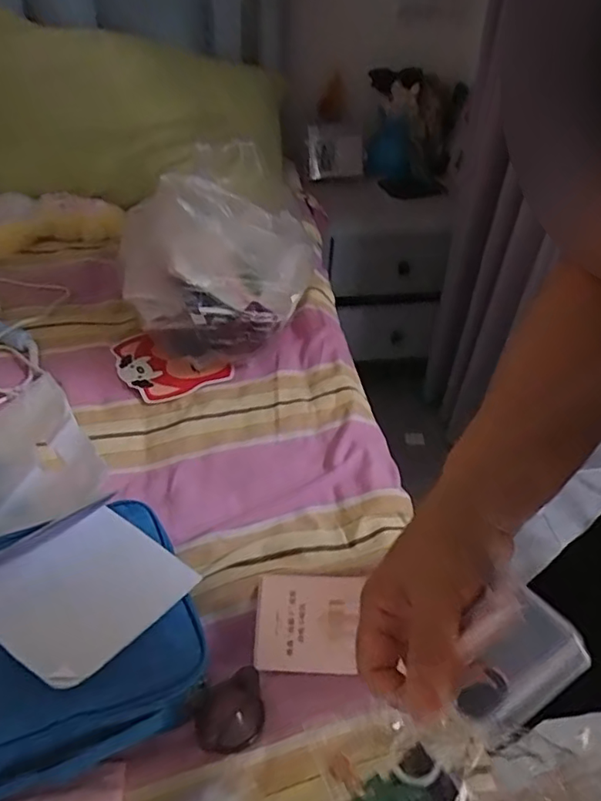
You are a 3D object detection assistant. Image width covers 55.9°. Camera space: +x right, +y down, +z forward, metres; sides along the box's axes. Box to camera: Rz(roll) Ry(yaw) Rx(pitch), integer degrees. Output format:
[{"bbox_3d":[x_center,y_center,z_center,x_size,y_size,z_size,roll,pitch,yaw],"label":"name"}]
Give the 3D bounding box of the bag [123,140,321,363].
[{"bbox_3d":[-0.109,-0.187,0.800,0.198,0.255,0.185,26,49,22],"label":"bag"}]

